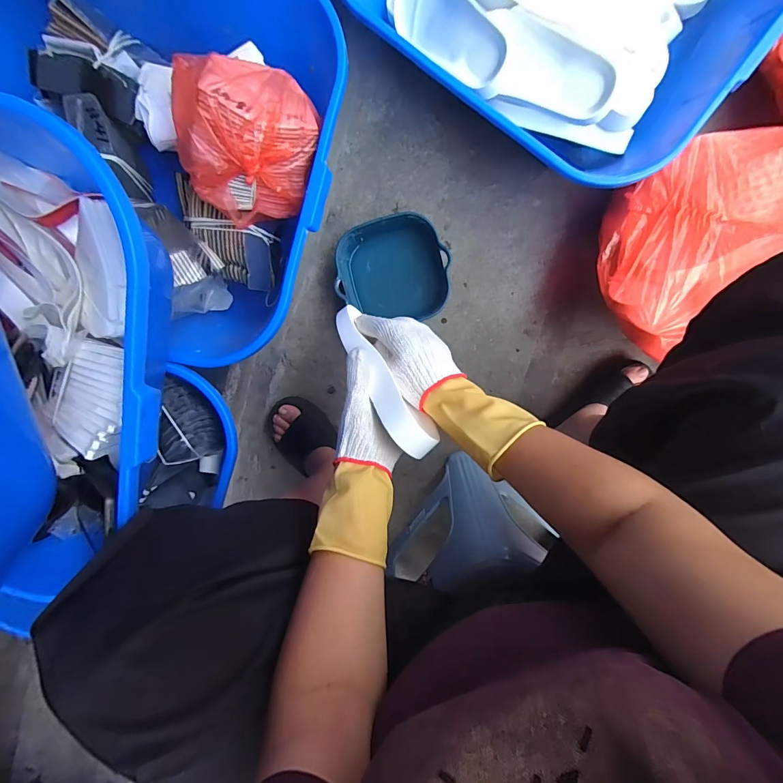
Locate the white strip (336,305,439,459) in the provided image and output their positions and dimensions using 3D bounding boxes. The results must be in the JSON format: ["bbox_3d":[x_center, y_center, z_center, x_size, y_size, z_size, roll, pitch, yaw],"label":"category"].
[{"bbox_3d":[-0.019,-0.028,0.482,0.039,0.067,0.241,-34,61,8],"label":"white strip"}]

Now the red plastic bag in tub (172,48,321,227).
[{"bbox_3d":[-0.191,-0.338,0.505,0.179,0.100,0.181,-22,94,8],"label":"red plastic bag in tub"}]

